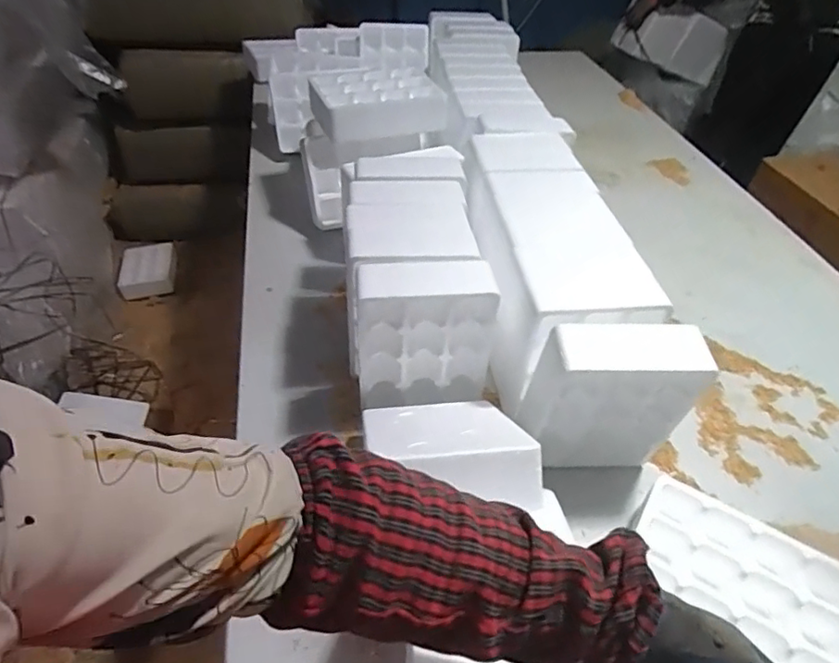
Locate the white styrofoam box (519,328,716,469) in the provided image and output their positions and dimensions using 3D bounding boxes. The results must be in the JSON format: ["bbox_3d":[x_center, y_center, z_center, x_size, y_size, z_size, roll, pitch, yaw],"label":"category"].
[{"bbox_3d":[0.235,0.095,0.735,0.194,0.236,0.082,3,44,-3],"label":"white styrofoam box"}]

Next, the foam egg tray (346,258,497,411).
[{"bbox_3d":[0.003,0.008,0.793,0.193,0.203,0.091,1,44,-5],"label":"foam egg tray"}]

